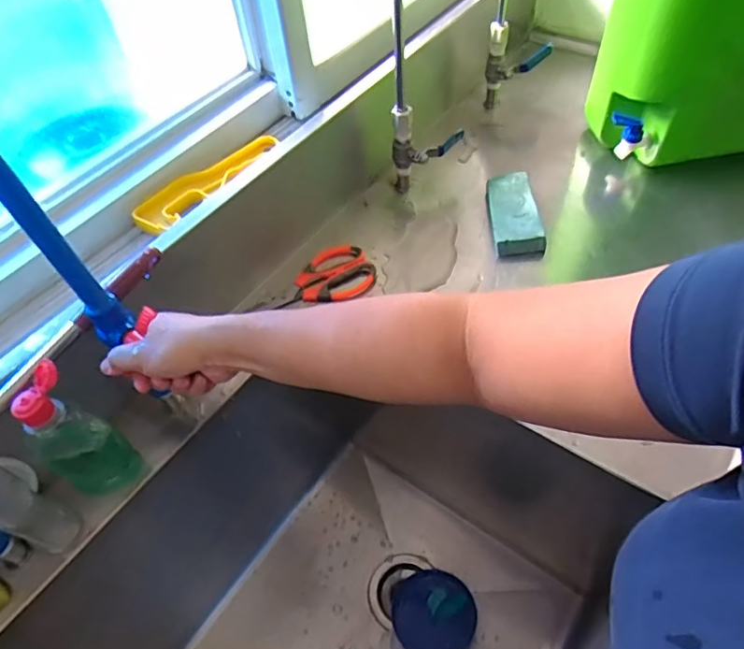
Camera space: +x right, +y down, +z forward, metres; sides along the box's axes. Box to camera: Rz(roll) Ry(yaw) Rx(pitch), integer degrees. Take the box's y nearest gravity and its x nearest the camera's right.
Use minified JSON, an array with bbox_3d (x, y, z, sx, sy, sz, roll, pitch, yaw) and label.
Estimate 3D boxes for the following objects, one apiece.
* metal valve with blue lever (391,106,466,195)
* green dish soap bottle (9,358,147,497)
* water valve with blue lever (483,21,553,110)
[{"bbox_3d":[0.079,-0.252,0.775,0.098,0.135,0.060,3,53,7],"label":"metal valve with blue lever"},{"bbox_3d":[-0.279,0.113,0.519,0.041,0.163,0.063,31,61,25],"label":"green dish soap bottle"},{"bbox_3d":[0.235,-0.413,0.892,0.095,0.158,0.034,-2,52,4],"label":"water valve with blue lever"}]

